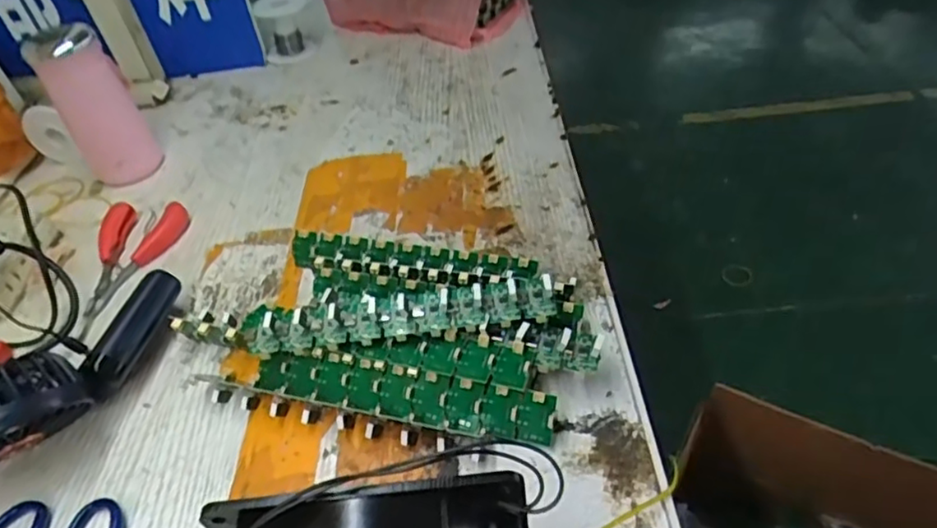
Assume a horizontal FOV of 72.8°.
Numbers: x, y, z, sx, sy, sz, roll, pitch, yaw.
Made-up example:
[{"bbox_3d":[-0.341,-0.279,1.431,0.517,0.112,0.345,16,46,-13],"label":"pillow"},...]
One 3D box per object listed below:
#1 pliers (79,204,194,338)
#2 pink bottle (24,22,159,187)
[{"bbox_3d":[-0.286,-0.002,0.532,0.069,0.019,0.136,-5,44,3],"label":"pliers"},{"bbox_3d":[-0.357,-0.148,0.609,0.068,0.134,0.058,-32,49,-23],"label":"pink bottle"}]

